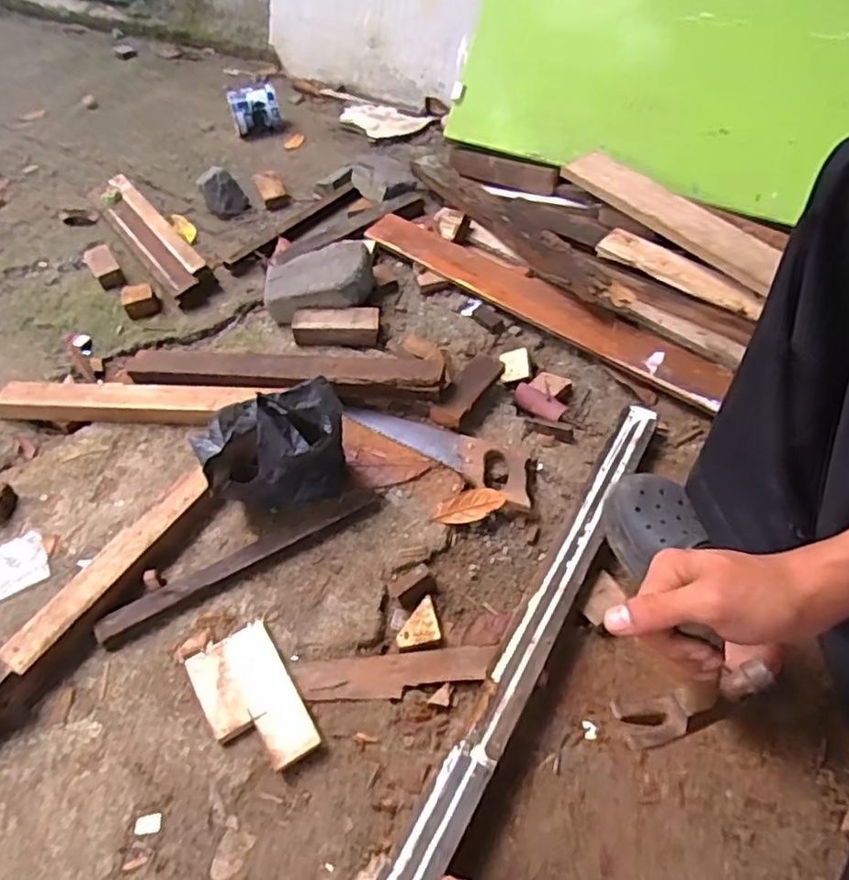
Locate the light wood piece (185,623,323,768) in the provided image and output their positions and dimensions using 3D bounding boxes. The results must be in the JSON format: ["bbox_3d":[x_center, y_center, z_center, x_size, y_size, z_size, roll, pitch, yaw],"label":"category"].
[{"bbox_3d":[-0.203,0.308,0.759,0.101,0.024,0.172,-27,53,-17],"label":"light wood piece"}]

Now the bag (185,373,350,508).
[{"bbox_3d":[-0.206,0.009,0.903,0.184,0.183,0.106,-12,50,-5],"label":"bag"}]

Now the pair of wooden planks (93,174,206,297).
[{"bbox_3d":[-0.617,-0.459,1.430,0.100,0.058,0.499,-31,54,-20],"label":"pair of wooden planks"}]

